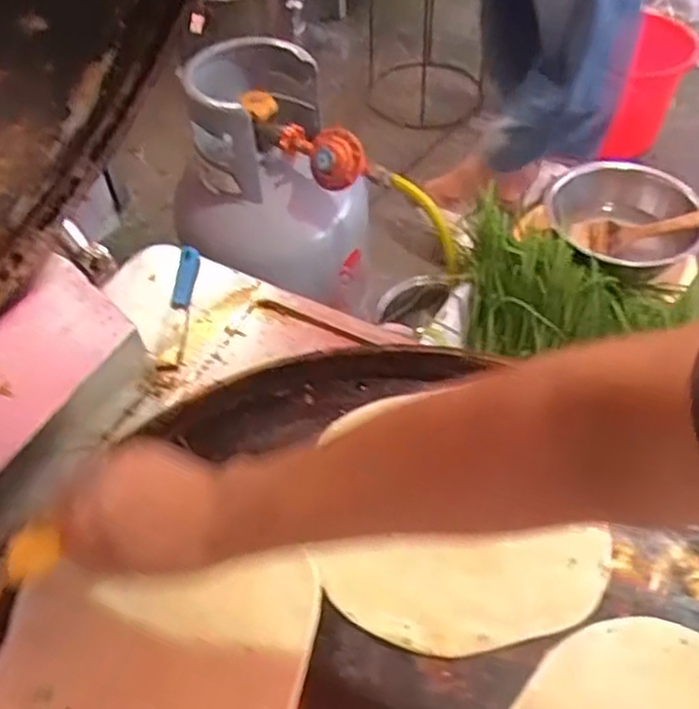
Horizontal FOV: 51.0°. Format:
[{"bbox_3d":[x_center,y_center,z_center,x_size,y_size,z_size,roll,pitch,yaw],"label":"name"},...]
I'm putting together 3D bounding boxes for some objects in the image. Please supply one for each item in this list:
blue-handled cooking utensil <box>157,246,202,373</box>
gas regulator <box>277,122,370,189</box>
[{"bbox_3d":[-0.171,-0.048,0.737,0.024,0.017,0.153,-1,52,3],"label":"blue-handled cooking utensil"},{"bbox_3d":[-0.037,-0.289,1.036,0.065,0.067,0.141,-34,57,-20],"label":"gas regulator"}]

